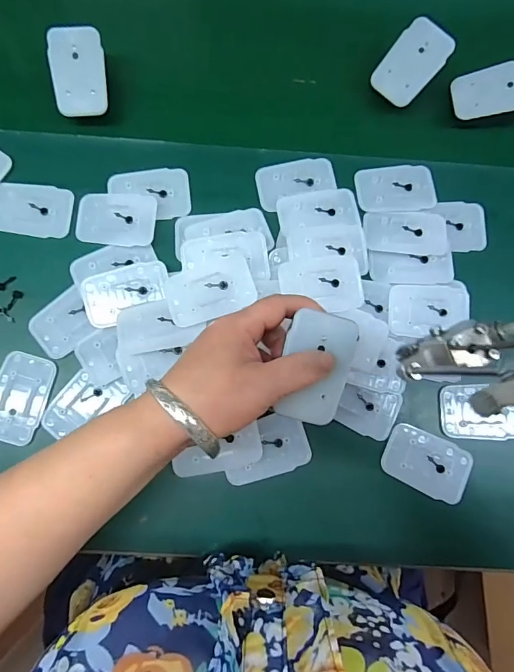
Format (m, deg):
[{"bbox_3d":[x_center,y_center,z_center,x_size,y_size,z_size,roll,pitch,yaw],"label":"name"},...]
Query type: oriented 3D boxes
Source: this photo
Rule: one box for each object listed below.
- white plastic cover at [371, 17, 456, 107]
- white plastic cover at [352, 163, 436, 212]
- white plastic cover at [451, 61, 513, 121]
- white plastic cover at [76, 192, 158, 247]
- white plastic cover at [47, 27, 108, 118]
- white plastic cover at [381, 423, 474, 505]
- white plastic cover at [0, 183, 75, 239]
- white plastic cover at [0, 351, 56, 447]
[{"bbox_3d":[0.141,-0.248,0.387,0.047,0.004,0.071,38,100,6],"label":"white plastic cover"},{"bbox_3d":[0.125,-0.133,0.385,0.070,0.005,0.044,-6,82,-3],"label":"white plastic cover"},{"bbox_3d":[0.216,-0.222,0.385,0.070,0.004,0.045,-4,84,19],"label":"white plastic cover"},{"bbox_3d":[-0.120,-0.100,0.363,0.069,0.010,0.043,7,82,-1],"label":"white plastic cover"},{"bbox_3d":[-0.154,-0.227,0.367,0.045,0.004,0.069,-3,101,-6],"label":"white plastic cover"},{"bbox_3d":[0.139,0.104,0.347,0.071,0.004,0.045,23,81,1],"label":"white plastic cover"},{"bbox_3d":[-0.195,-0.109,0.367,0.068,0.004,0.044,6,82,-2],"label":"white plastic cover"},{"bbox_3d":[-0.191,0.049,0.340,0.045,0.004,0.069,17,81,0],"label":"white plastic cover"}]

